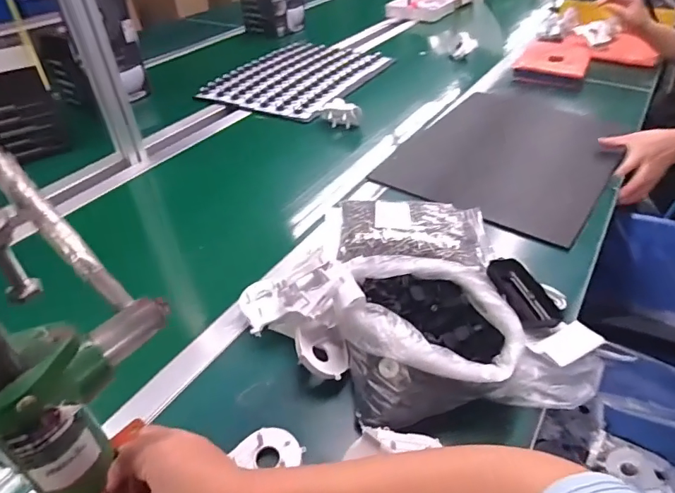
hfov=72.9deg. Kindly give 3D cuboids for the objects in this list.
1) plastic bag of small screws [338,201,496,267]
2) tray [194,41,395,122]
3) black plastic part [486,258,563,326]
[{"bbox_3d":[0.117,-0.030,0.687,0.223,0.039,0.144,1,40,3],"label":"plastic bag of small screws"},{"bbox_3d":[-0.105,-0.478,1.271,0.354,0.024,0.482,20,45,24],"label":"tray"},{"bbox_3d":[0.237,0.058,0.593,0.061,0.026,0.116,-8,41,-7],"label":"black plastic part"}]

